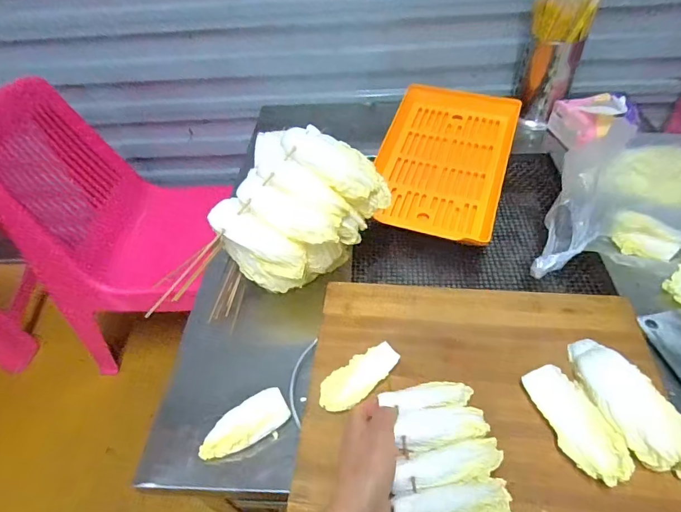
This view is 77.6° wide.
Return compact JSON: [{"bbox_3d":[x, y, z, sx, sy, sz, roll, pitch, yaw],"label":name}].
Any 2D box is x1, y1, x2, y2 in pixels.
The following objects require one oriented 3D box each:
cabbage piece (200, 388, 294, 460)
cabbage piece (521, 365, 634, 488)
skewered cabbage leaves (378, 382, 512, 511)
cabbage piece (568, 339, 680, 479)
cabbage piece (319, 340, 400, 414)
[{"bbox_3d":[-0.103,0.191,0.467,0.098,0.046,0.038,-26,51,-16],"label":"cabbage piece"},{"bbox_3d":[0.235,0.167,0.424,0.055,0.023,0.114,-14,49,-6],"label":"cabbage piece"},{"bbox_3d":[0.096,0.189,0.392,0.106,0.031,0.155,-8,48,-1],"label":"skewered cabbage leaves"},{"bbox_3d":[0.283,0.144,0.422,0.053,0.039,0.145,-16,49,-8],"label":"cabbage piece"},{"bbox_3d":[0.021,0.136,0.476,0.100,0.011,0.046,-34,54,-22],"label":"cabbage piece"}]

